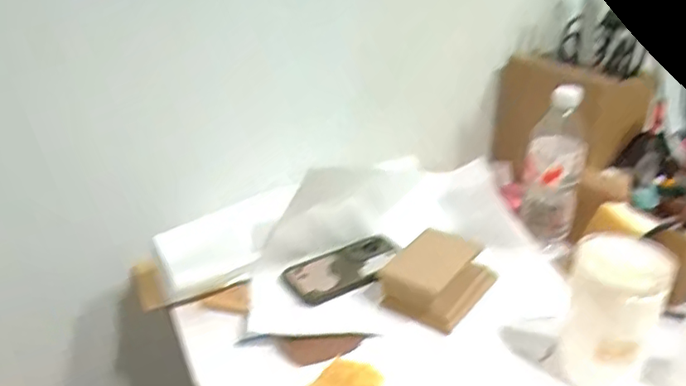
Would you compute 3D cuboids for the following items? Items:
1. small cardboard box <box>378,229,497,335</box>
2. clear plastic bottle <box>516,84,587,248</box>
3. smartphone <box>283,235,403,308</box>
[{"bbox_3d":[0.120,0.102,0.731,0.100,0.055,0.140,21,35,36],"label":"small cardboard box"},{"bbox_3d":[0.301,-0.036,0.826,0.073,0.216,0.063,20,34,36],"label":"clear plastic bottle"},{"bbox_3d":[0.011,0.099,0.781,0.166,0.015,0.079,-15,31,-25],"label":"smartphone"}]

